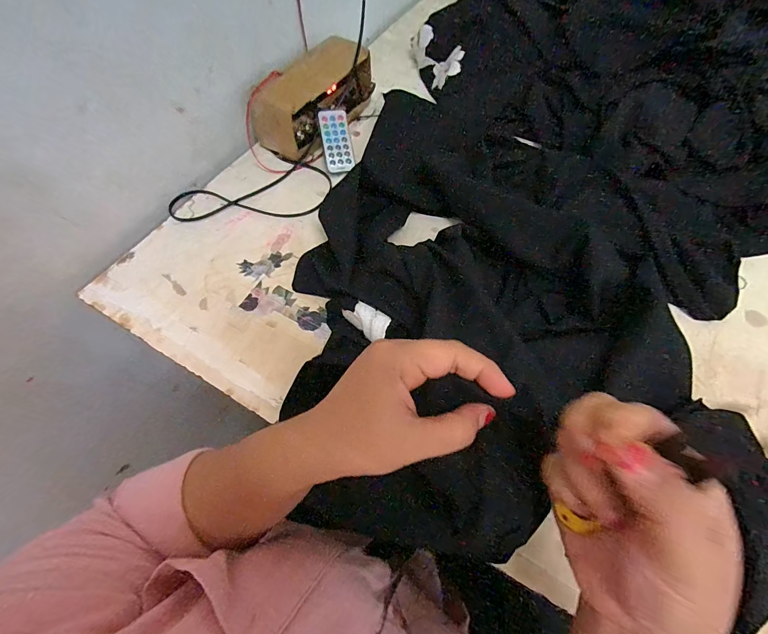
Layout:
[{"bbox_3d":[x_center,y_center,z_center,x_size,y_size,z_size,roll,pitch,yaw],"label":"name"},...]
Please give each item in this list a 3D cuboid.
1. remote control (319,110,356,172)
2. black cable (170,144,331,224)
[{"bbox_3d":[-0.066,-0.244,0.499,0.040,0.006,0.083,-11,92,-14],"label":"remote control"},{"bbox_3d":[-0.175,-0.183,0.486,0.204,0.012,0.120,-5,64,-2],"label":"black cable"}]

